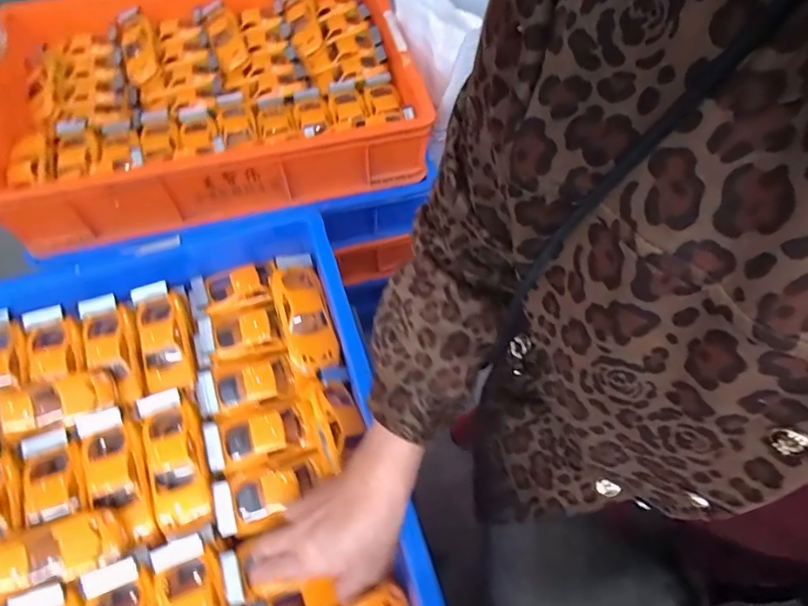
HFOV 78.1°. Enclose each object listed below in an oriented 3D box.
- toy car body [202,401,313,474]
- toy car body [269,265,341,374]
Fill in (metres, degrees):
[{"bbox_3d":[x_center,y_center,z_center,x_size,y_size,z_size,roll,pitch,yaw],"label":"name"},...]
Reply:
[{"bbox_3d":[-0.141,0.131,0.487,0.097,0.036,0.048,-10,52,-25],"label":"toy car body"},{"bbox_3d":[-0.107,0.018,0.543,0.051,0.032,0.118,-18,71,-8],"label":"toy car body"}]

